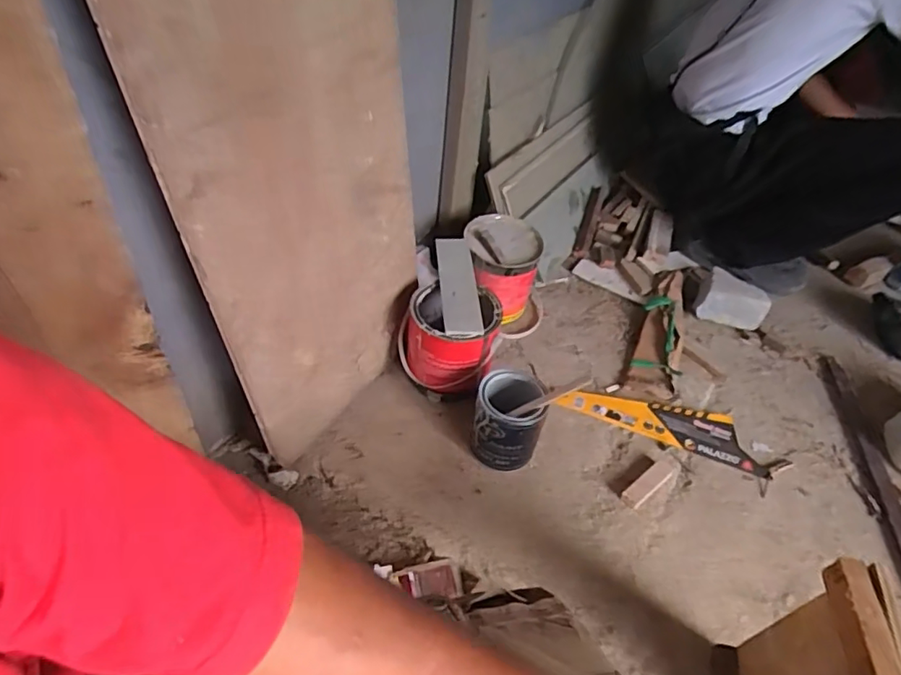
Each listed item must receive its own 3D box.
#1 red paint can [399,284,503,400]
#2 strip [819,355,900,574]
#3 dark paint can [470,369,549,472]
[{"bbox_3d":[-0.003,0.009,0.971,0.163,0.148,0.145,12,45,5],"label":"red paint can"},{"bbox_3d":[0.717,0.212,0.956,0.045,0.015,0.499,10,46,5],"label":"strip"},{"bbox_3d":[0.091,0.130,0.886,0.100,0.116,0.108,4,45,-4],"label":"dark paint can"}]

